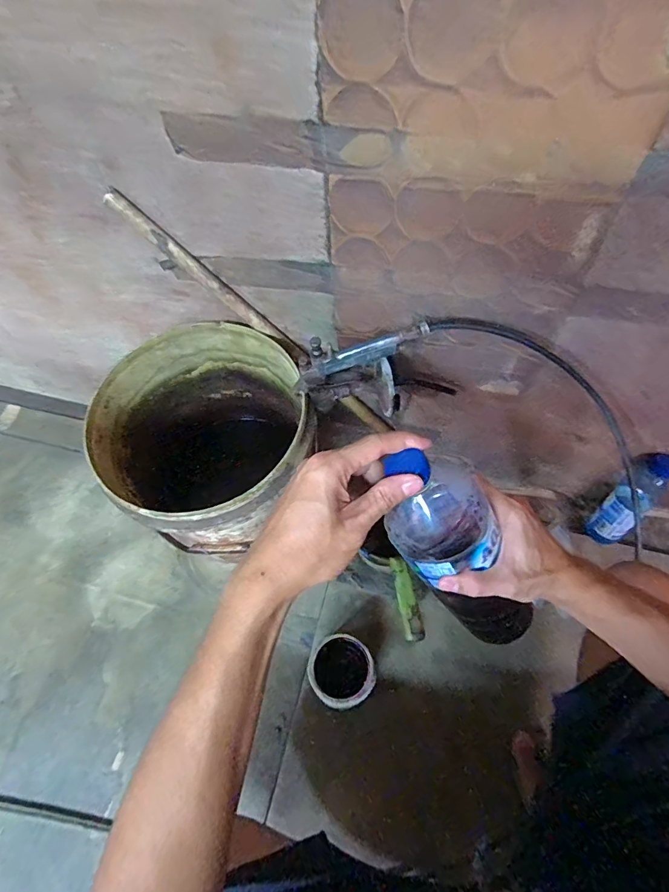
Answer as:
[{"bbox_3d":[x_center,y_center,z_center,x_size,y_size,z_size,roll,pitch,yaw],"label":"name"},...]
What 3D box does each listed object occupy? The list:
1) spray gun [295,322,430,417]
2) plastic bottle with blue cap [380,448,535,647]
[{"bbox_3d":[0.029,-0.099,0.574,0.163,0.124,0.046,2,62,2],"label":"spray gun"},{"bbox_3d":[0.121,0.117,0.409,0.065,0.303,0.068,13,59,40],"label":"plastic bottle with blue cap"}]

